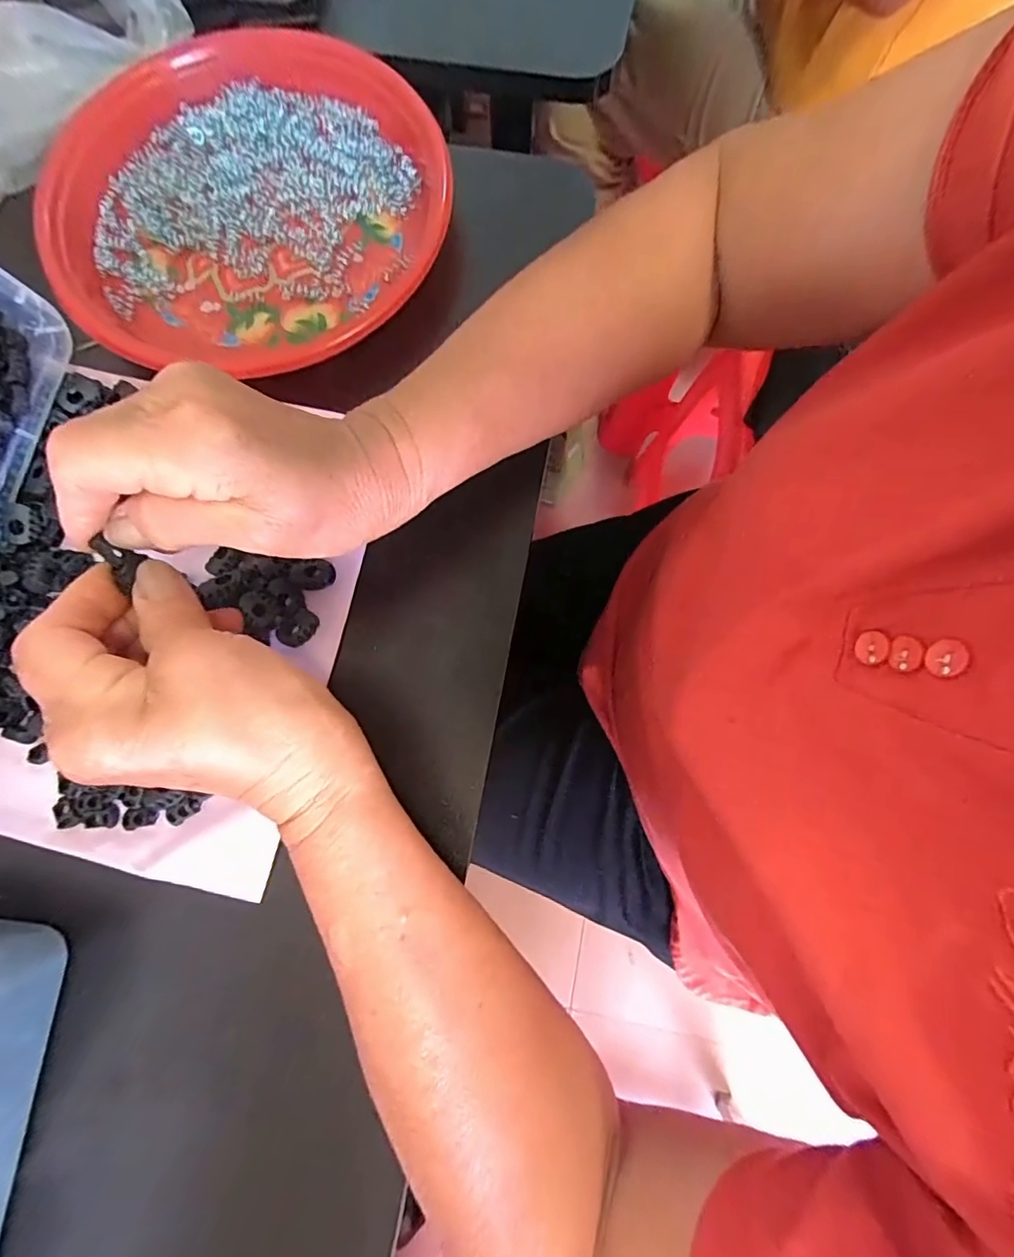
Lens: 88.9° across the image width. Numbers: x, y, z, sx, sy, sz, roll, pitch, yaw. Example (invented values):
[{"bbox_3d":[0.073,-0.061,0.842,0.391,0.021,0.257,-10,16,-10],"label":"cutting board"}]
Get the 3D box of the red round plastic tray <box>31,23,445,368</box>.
[{"bbox_3d":[-0.154,-0.254,0.316,0.237,0.035,0.222,0,80,1],"label":"red round plastic tray"}]

